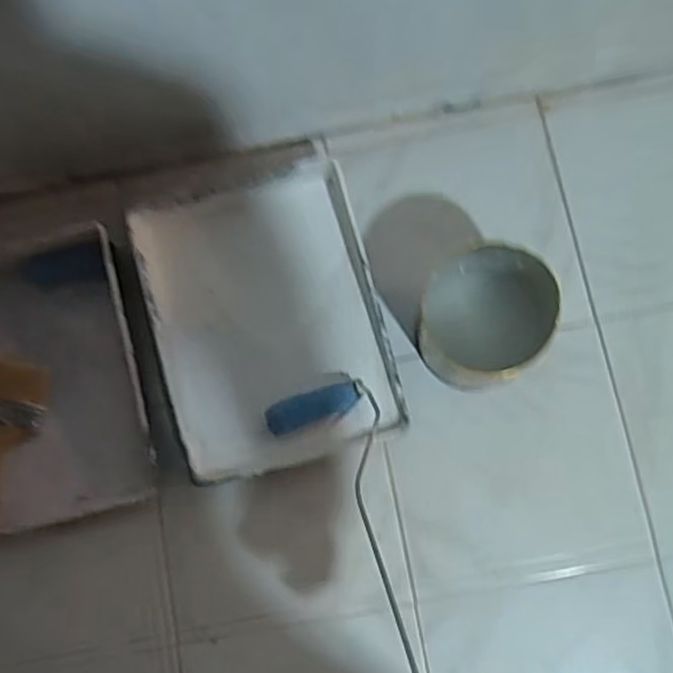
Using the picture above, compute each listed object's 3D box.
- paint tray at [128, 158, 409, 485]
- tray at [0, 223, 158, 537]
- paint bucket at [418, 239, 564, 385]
[{"bbox_3d":[-0.092,-0.022,0.899,0.289,0.059,0.374,-16,81,2],"label":"paint tray"},{"bbox_3d":[-0.406,0.061,0.912,0.295,0.064,0.374,-14,81,2],"label":"tray"},{"bbox_3d":[0.186,-0.021,0.849,0.157,0.119,0.157,-1,82,4],"label":"paint bucket"}]

